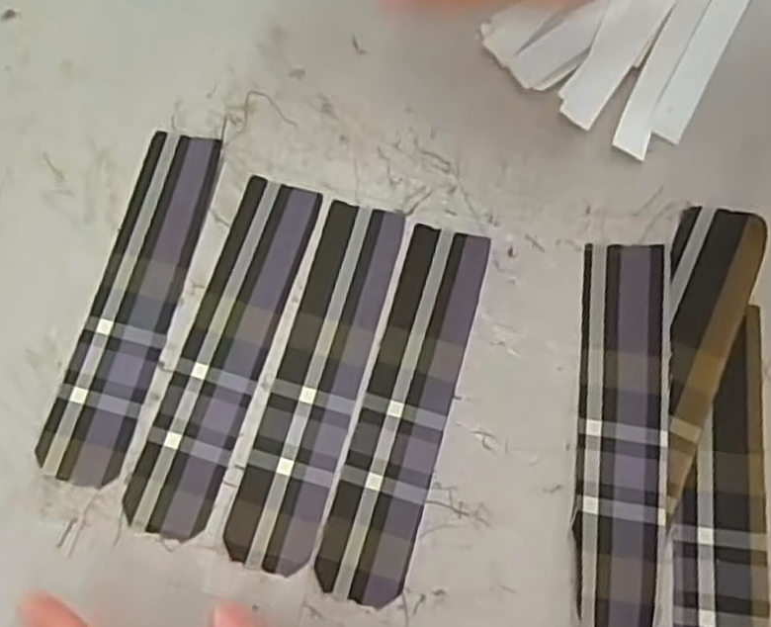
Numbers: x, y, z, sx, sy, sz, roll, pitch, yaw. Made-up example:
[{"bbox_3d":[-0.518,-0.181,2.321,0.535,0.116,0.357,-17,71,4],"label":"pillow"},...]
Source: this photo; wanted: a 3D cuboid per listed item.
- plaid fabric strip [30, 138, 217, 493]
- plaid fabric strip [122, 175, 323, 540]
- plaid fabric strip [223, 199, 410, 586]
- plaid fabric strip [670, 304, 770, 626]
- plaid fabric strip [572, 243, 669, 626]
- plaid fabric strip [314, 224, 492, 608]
[{"bbox_3d":[-0.097,-0.006,0.305,0.031,0.004,0.140,13,73,3],"label":"plaid fabric strip"},{"bbox_3d":[-0.061,0.012,0.302,0.031,0.004,0.141,16,73,4],"label":"plaid fabric strip"},{"bbox_3d":[-0.025,0.023,0.298,0.032,0.004,0.140,14,73,3],"label":"plaid fabric strip"},{"bbox_3d":[0.119,0.067,0.279,0.032,0.005,0.136,7,72,1],"label":"plaid fabric strip"},{"bbox_3d":[0.087,0.041,0.287,0.031,0.006,0.140,7,72,1],"label":"plaid fabric strip"},{"bbox_3d":[0.008,0.033,0.294,0.031,0.004,0.141,15,73,3],"label":"plaid fabric strip"}]

